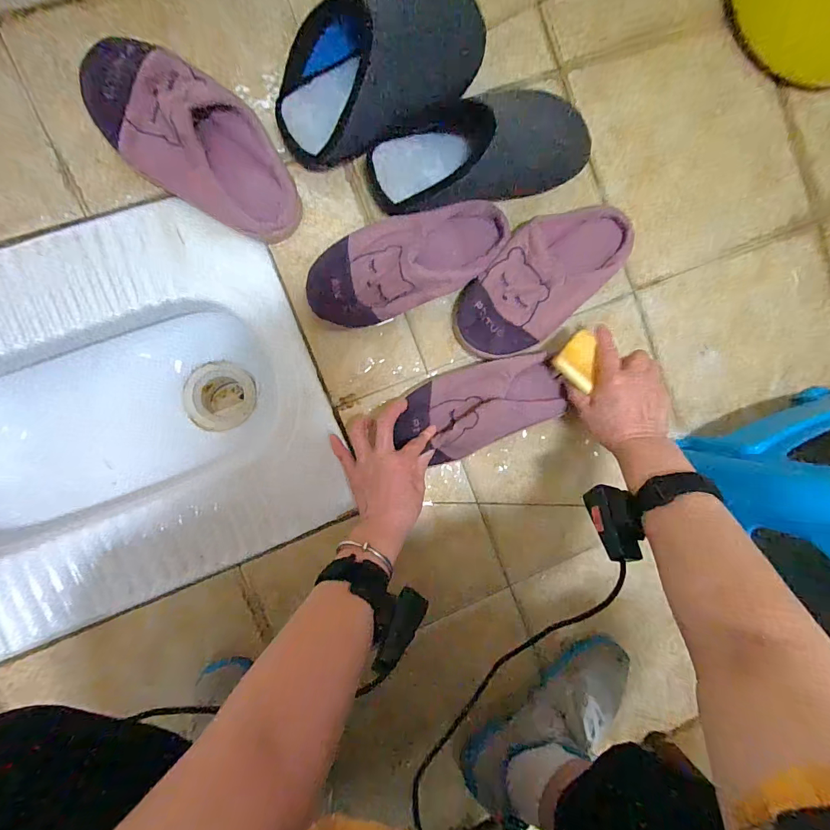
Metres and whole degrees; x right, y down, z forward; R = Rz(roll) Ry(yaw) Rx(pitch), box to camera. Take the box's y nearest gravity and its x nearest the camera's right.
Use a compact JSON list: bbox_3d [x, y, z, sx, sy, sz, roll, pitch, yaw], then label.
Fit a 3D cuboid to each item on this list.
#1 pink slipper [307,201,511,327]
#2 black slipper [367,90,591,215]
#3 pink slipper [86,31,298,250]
[{"bbox_3d":[-0.007,-0.179,0.474,0.246,0.056,0.103,-22,95,-5],"label":"pink slipper"},{"bbox_3d":[0.076,-0.300,0.472,0.263,0.069,0.098,-15,95,-6],"label":"black slipper"},{"bbox_3d":[-0.232,-0.292,0.443,0.232,0.052,0.114,30,89,-7],"label":"pink slipper"}]

